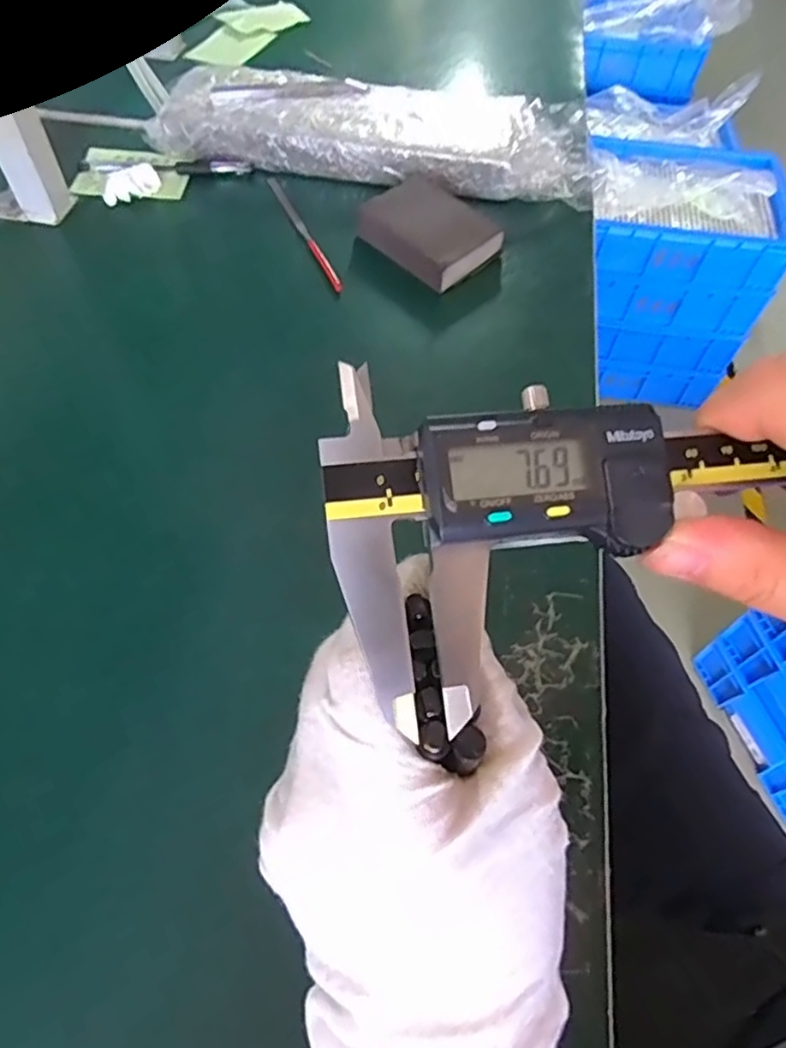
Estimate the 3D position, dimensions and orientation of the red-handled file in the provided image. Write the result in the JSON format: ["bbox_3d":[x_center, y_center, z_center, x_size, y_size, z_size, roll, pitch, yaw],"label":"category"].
[{"bbox_3d":[-0.072,-0.237,0.524,0.011,0.010,0.158,-20,61,-15],"label":"red-handled file"}]

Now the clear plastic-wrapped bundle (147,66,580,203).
[{"bbox_3d":[-0.015,-0.335,0.555,0.367,0.043,0.103,8,57,1],"label":"clear plastic-wrapped bundle"}]

